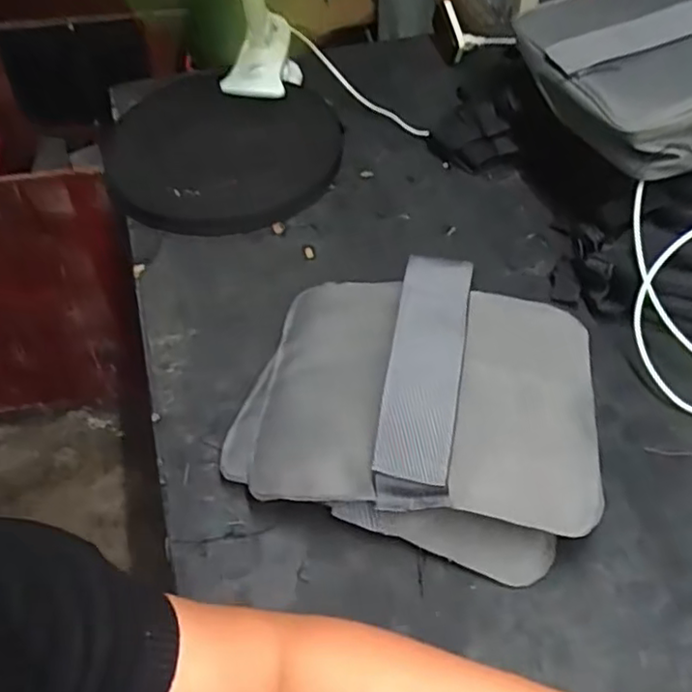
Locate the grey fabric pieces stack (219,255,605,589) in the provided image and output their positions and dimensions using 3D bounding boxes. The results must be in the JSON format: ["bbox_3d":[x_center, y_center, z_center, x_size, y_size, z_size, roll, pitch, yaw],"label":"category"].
[{"bbox_3d":[0.061,0.027,0.526,0.281,0.115,0.233,12,50,13],"label":"grey fabric pieces stack"}]

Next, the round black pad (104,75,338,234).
[{"bbox_3d":[-0.157,-0.235,0.821,0.301,0.050,0.274,11,50,11],"label":"round black pad"}]

